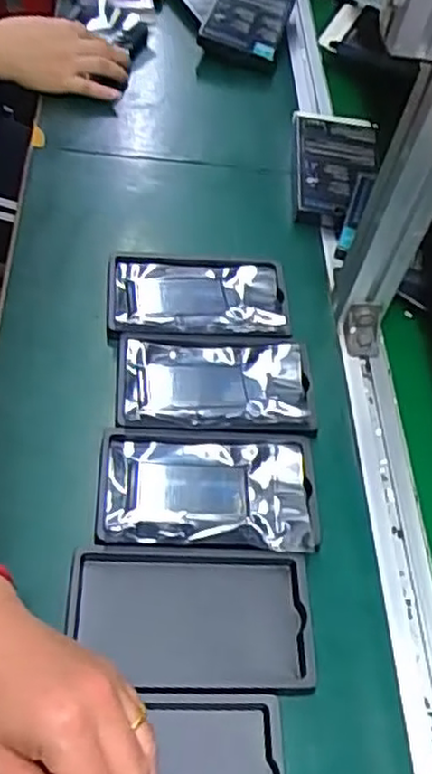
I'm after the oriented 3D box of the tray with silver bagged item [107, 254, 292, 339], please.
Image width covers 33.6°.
[{"bbox_3d":[-0.015,-0.082,0.635,0.157,0.012,0.094,4,54,-9],"label":"tray with silver bagged item"}]

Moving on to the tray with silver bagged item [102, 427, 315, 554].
[{"bbox_3d":[-0.005,0.076,0.527,0.156,0.020,0.095,5,54,-8],"label":"tray with silver bagged item"}]

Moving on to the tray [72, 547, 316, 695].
[{"bbox_3d":[-0.015,0.152,0.470,0.156,0.013,0.092,5,54,-8],"label":"tray"}]

